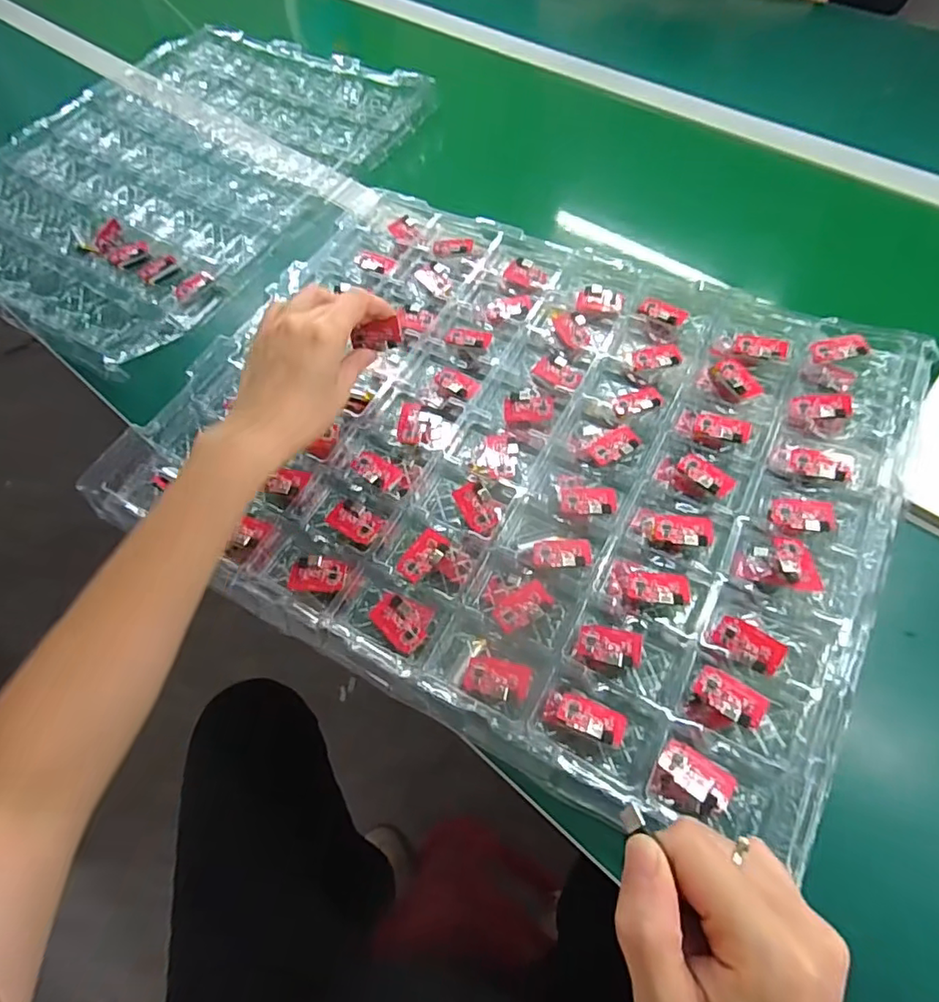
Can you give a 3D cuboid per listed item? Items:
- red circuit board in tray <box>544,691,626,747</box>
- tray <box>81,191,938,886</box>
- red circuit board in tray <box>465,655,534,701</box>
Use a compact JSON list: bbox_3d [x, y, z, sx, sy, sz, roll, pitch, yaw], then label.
[{"bbox_3d":[0.064,0.117,0.307,0.042,0.008,0.019,22,64,15],"label":"red circuit board in tray"},{"bbox_3d":[0.032,-0.051,0.399,0.473,0.032,0.373,24,65,16],"label":"tray"},{"bbox_3d":[0.016,0.104,0.326,0.037,0.013,0.022,13,62,11],"label":"red circuit board in tray"}]

